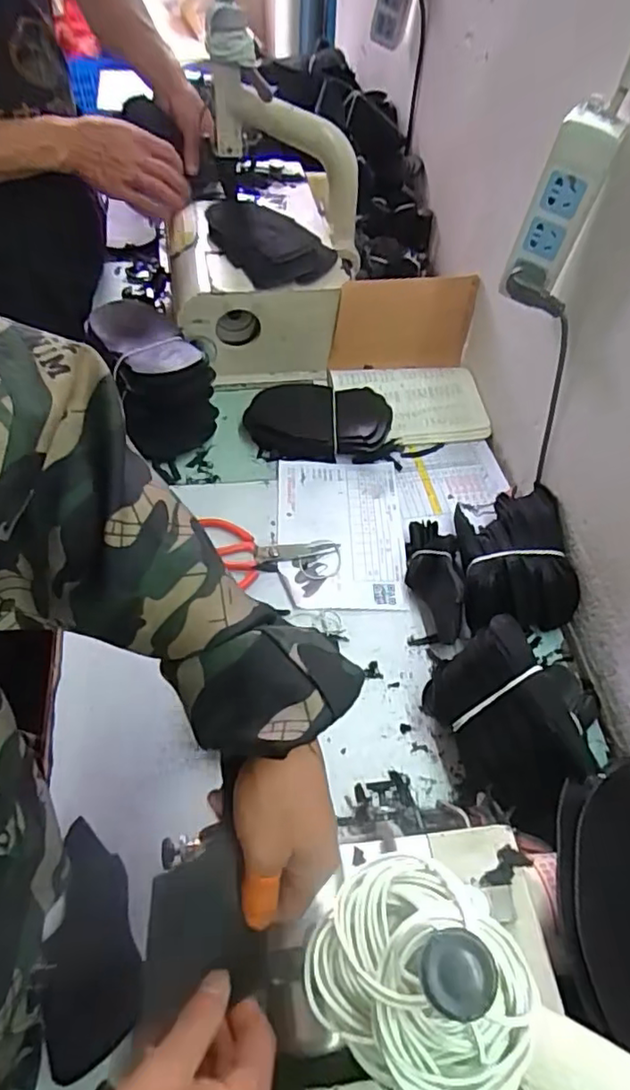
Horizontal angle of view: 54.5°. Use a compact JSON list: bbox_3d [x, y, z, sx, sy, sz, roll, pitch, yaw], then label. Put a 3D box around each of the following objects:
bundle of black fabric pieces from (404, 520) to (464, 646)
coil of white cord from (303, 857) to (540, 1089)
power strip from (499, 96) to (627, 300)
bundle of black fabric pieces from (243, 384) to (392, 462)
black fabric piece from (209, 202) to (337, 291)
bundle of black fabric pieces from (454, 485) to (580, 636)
[{"bbox_3d":[0.128,0.036,0.663,0.056,0.044,0.142,7,55,2],"label":"bundle of black fabric pieces"},{"bbox_3d":[0.037,0.145,0.204,0.073,0.030,0.062,36,61,20],"label":"coil of white cord"},{"bbox_3d":[0.224,-0.310,0.562,0.055,0.155,0.023,10,55,4],"label":"power strip"},{"bbox_3d":[0.003,-0.165,0.787,0.186,0.048,0.109,1,55,-2],"label":"bundle of black fabric pieces"},{"bbox_3d":[-0.065,-0.397,0.787,0.117,0.025,0.189,-28,61,-20],"label":"black fabric piece"},{"bbox_3d":[0.208,0.017,0.672,0.122,0.073,0.162,-4,55,-6],"label":"bundle of black fabric pieces"}]

